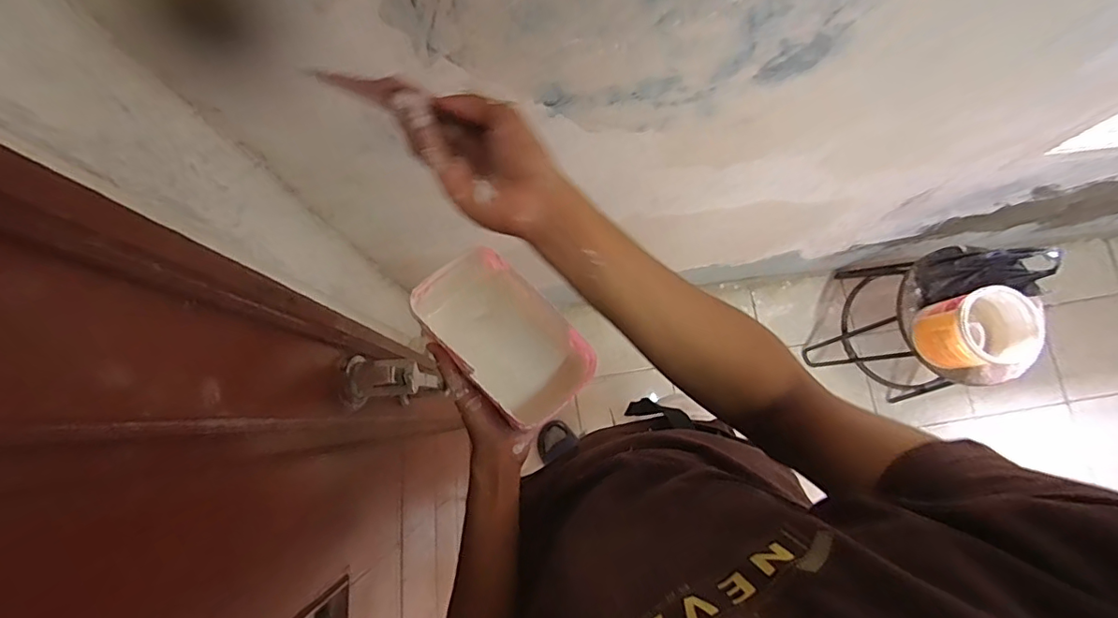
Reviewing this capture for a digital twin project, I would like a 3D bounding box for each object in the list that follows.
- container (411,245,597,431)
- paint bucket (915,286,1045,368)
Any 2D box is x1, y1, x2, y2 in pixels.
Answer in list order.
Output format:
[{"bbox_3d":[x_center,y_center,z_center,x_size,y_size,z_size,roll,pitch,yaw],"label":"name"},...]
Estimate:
[{"bbox_3d":[-0.058,0.029,0.553,0.185,0.057,0.113,43,82,7],"label":"container"},{"bbox_3d":[0.877,0.045,1.117,0.154,0.162,0.151,0,79,-1],"label":"paint bucket"}]

